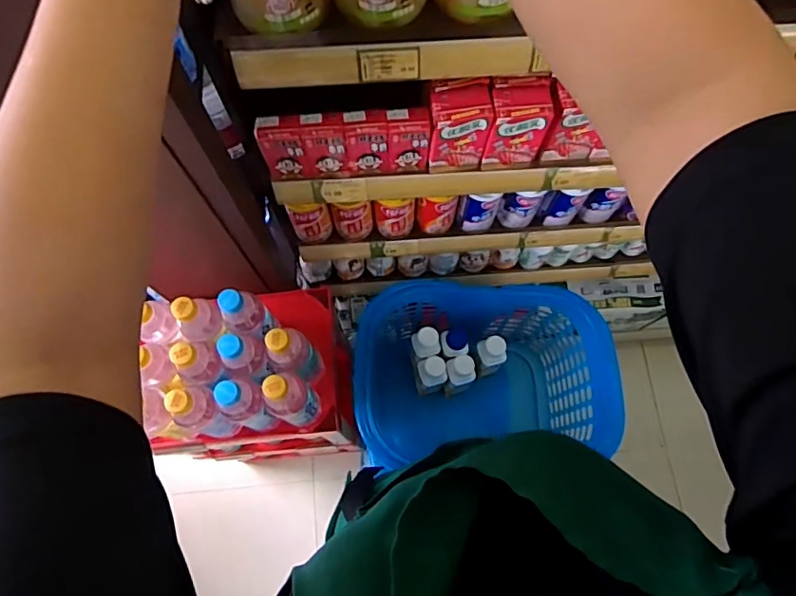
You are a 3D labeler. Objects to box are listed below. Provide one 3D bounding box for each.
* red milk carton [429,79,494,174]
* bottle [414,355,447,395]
[{"bbox_3d":[0.074,-0.209,0.648,0.071,0.104,0.059,-5,73,-1],"label":"red milk carton"},{"bbox_3d":[0.063,0.150,1.022,0.055,0.121,0.053,-13,73,-4],"label":"bottle"}]

